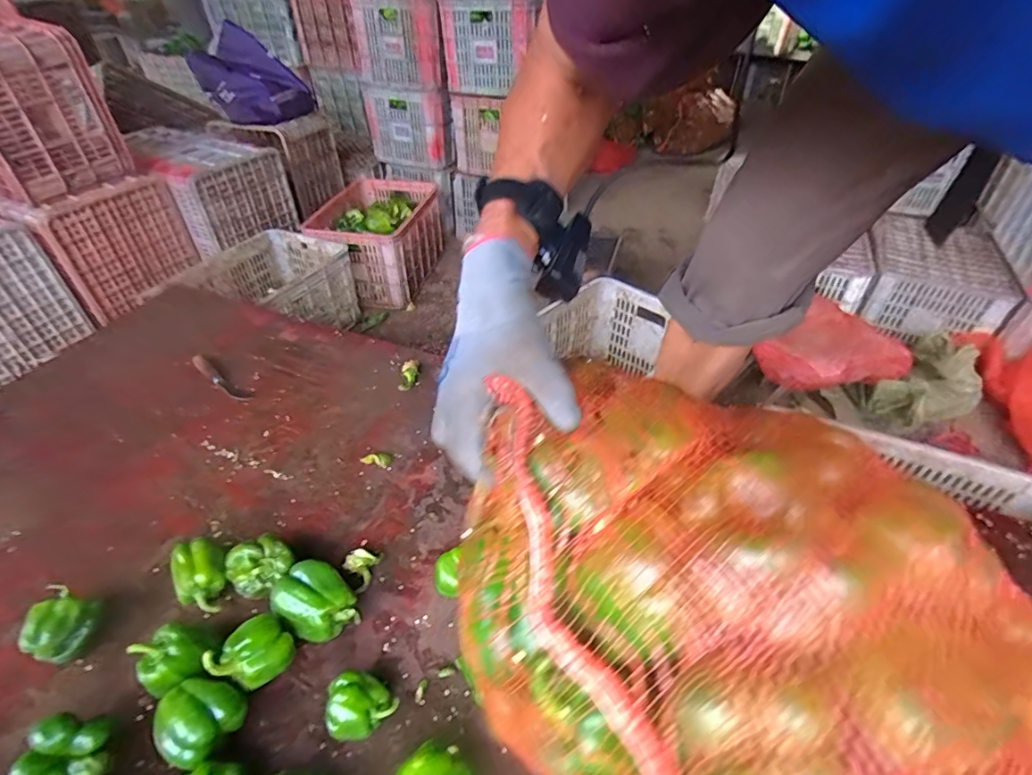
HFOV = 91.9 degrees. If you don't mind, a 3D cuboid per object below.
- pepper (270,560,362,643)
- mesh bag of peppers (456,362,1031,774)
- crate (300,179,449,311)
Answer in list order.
[{"bbox_3d":[-0.250,0.263,0.620,0.097,0.068,0.079,28,48,27],"label":"pepper"},{"bbox_3d":[0.128,0.136,0.281,0.254,0.140,0.334,-32,51,-31],"label":"mesh bag of peppers"},{"bbox_3d":[-0.493,-0.554,1.852,0.369,0.255,0.550,11,42,12],"label":"crate"}]

